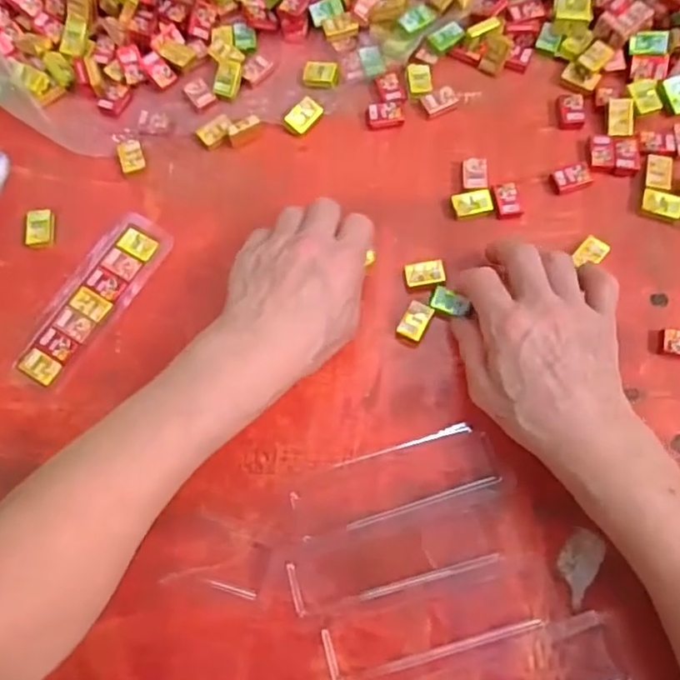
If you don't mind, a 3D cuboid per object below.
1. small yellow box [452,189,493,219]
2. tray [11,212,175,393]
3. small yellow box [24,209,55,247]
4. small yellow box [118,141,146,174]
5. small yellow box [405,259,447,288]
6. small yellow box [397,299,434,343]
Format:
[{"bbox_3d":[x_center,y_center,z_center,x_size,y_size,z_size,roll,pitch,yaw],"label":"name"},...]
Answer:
[{"bbox_3d":[0.092,-0.094,0.434,0.026,0.006,0.017,-16,73,-3],"label":"small yellow box"},{"bbox_3d":[-0.166,-0.026,0.423,0.046,0.010,0.134,29,76,11],"label":"tray"},{"bbox_3d":[-0.211,-0.079,0.440,0.019,0.005,0.028,0,73,2],"label":"small yellow box"},{"bbox_3d":[-0.152,-0.134,0.456,0.017,0.007,0.025,-20,73,-4],"label":"small yellow box"},{"bbox_3d":[0.057,-0.044,0.418,0.026,0.008,0.015,-10,72,-1],"label":"small yellow box"},{"bbox_3d":[0.049,-0.012,0.410,0.017,0.009,0.025,30,76,11],"label":"small yellow box"}]

